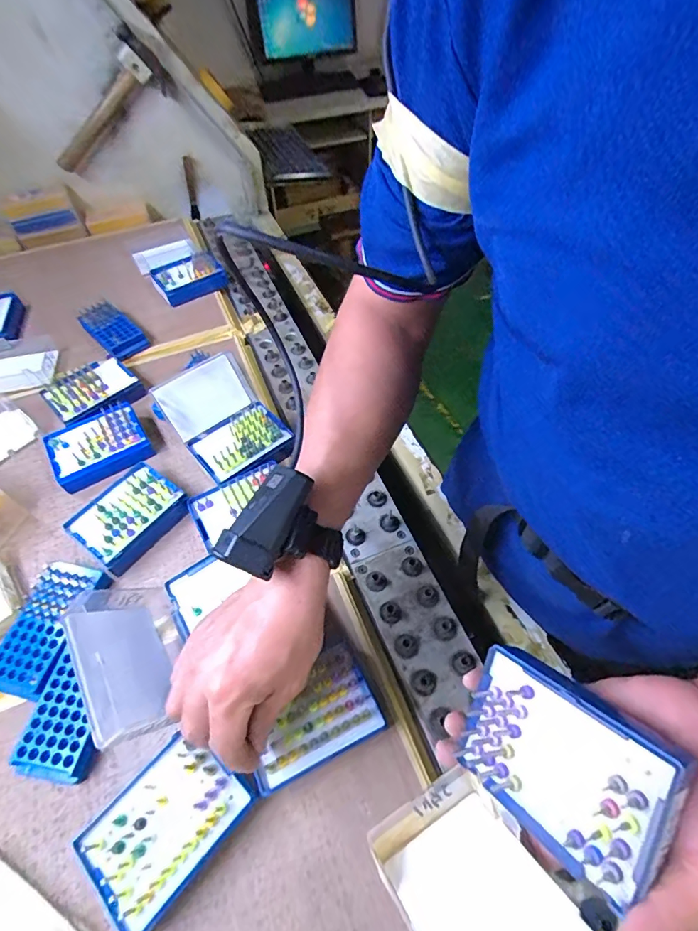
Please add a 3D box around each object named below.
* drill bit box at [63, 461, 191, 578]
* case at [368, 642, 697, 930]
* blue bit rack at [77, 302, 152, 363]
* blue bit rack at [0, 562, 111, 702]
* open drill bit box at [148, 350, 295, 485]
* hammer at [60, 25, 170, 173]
[{"bbox_3d":[-0.236,0.055,0.482,0.086,0.028,0.103,32,61,22],"label":"drill bit box"},{"bbox_3d":[0.087,0.192,0.246,0.076,0.156,0.116,14,4,-32],"label":"case"},{"bbox_3d":[-0.353,-0.201,0.672,0.057,0.030,0.122,-38,62,-23],"label":"blue bit rack"},{"bbox_3d":[-0.277,0.147,0.414,0.058,0.033,0.118,10,55,8],"label":"blue bit rack"},{"bbox_3d":[-0.147,-0.052,0.534,0.109,0.075,0.147,-34,60,-21],"label":"open drill bit box"},{"bbox_3d":[-0.418,-0.613,0.779,0.242,0.124,0.025,-43,88,16],"label":"hammer"}]

